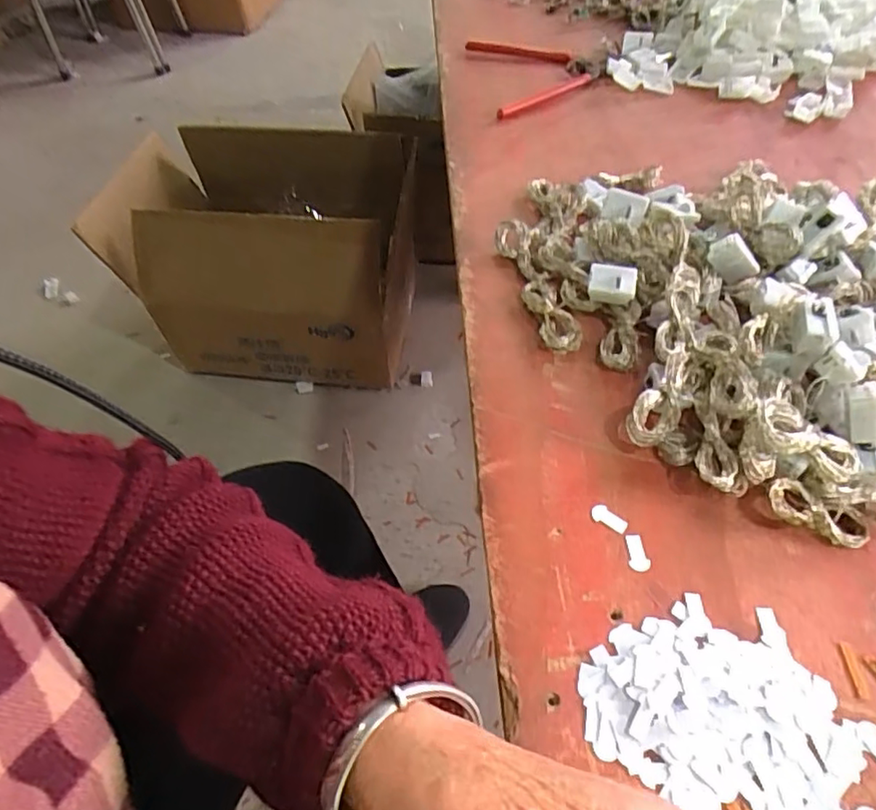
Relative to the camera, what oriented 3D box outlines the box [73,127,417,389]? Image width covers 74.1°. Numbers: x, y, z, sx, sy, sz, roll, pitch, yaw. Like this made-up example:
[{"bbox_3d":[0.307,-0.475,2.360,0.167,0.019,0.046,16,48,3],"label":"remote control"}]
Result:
[{"bbox_3d":[-0.269,-0.252,0.982,0.458,0.332,0.310,5,54,5],"label":"box"}]

